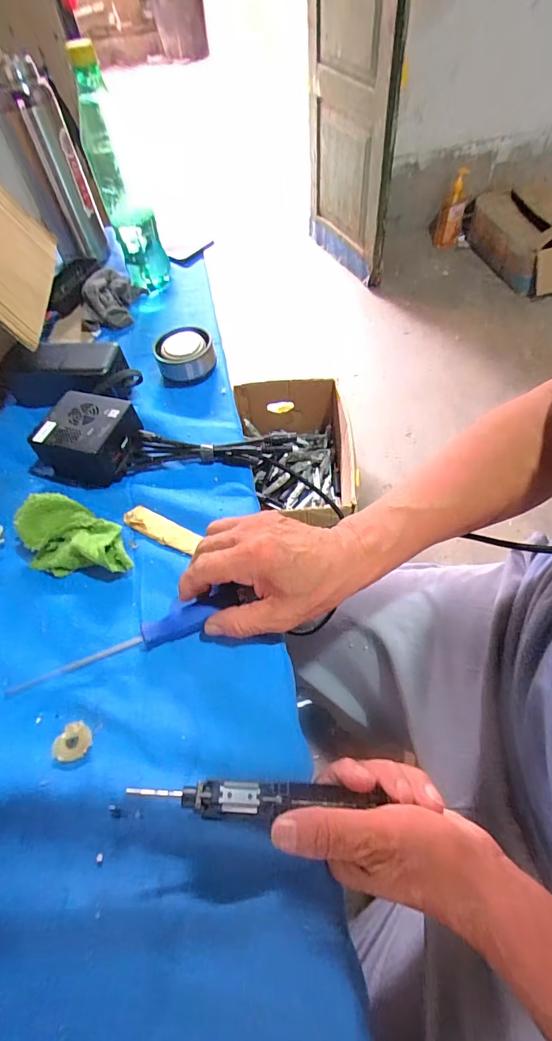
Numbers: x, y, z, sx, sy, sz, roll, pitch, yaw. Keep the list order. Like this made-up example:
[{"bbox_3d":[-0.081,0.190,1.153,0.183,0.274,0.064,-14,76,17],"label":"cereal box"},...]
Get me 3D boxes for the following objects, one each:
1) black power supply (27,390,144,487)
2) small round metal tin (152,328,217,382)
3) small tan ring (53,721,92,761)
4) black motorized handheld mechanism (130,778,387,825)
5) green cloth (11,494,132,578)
[{"bbox_3d":[-0.184,-0.081,0.418,0.079,0.047,0.082,18,60,15],"label":"black power supply"},{"bbox_3d":[-0.107,-0.195,0.495,0.065,0.037,0.065,-2,57,3],"label":"small round metal tin"},{"bbox_3d":[-0.137,0.150,0.284,0.021,0.006,0.024,32,65,23],"label":"small tan ring"},{"bbox_3d":[-0.012,0.168,0.253,0.144,0.014,0.019,4,57,-6],"label":"black motorized handheld mechanism"},{"bbox_3d":[-0.168,0.011,0.359,0.092,0.040,0.060,0,57,4],"label":"green cloth"}]

